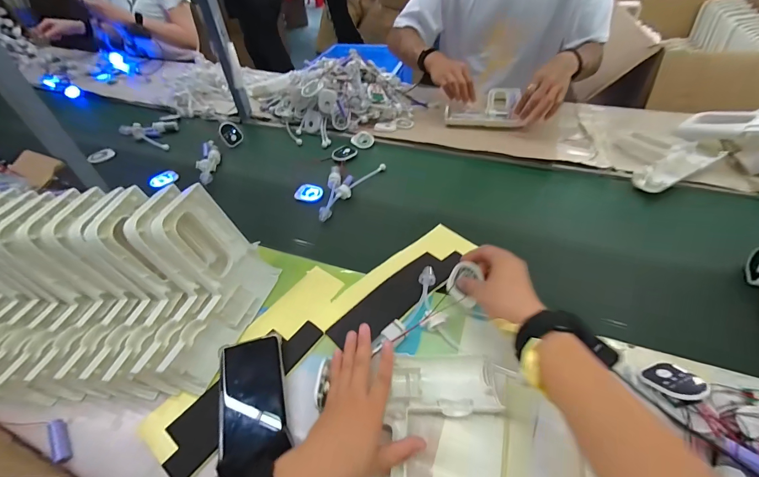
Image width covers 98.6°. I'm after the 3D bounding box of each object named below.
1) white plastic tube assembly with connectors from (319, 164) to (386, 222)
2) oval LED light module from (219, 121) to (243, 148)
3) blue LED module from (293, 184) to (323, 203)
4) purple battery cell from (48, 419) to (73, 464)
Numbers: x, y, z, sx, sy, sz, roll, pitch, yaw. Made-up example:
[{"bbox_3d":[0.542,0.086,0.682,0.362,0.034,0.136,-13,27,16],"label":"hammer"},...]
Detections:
[{"bbox_3d":[-0.082,-0.118,0.703,0.082,0.025,0.206,25,53,25],"label":"white plastic tube assembly with connectors"},{"bbox_3d":[-0.381,-0.264,0.833,0.015,0.060,0.060,-7,40,40],"label":"oval LED light module"},{"bbox_3d":[-0.149,-0.096,0.698,0.055,0.012,0.047,2,46,6],"label":"blue LED module"},{"bbox_3d":[-0.368,0.232,0.377,0.012,0.017,0.052,-31,52,-24],"label":"purple battery cell"}]

